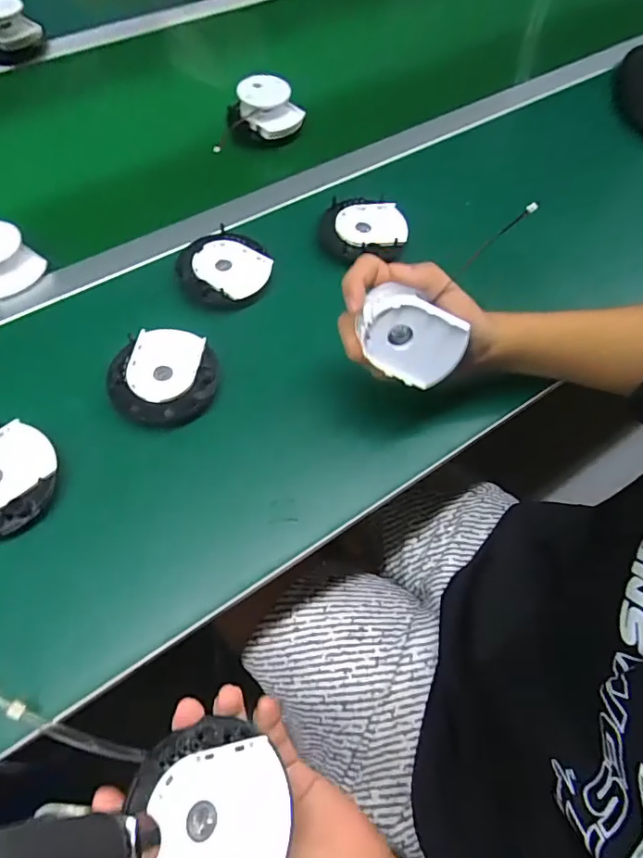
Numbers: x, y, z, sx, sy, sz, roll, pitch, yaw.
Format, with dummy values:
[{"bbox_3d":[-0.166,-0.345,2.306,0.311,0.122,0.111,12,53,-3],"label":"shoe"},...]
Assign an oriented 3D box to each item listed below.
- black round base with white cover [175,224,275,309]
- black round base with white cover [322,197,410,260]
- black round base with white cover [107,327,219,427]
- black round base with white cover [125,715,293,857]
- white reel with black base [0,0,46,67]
[{"bbox_3d":[-0.099,-0.165,0.531,0.093,0.025,0.094,1,61,-2],"label":"black round base with white cover"},{"bbox_3d":[0.047,-0.221,0.573,0.092,0.023,0.078,4,61,0],"label":"black round base with white cover"},{"bbox_3d":[-0.139,-0.047,0.462,0.089,0.023,0.091,1,61,-2],"label":"black round base with white cover"},{"bbox_3d":[-0.062,0.206,0.272,0.087,0.020,0.087,-10,51,12],"label":"black round base with white cover"},{"bbox_3d":[-0.443,-0.561,0.727,0.094,0.059,0.072,-27,66,-16],"label":"white reel with black base"}]

